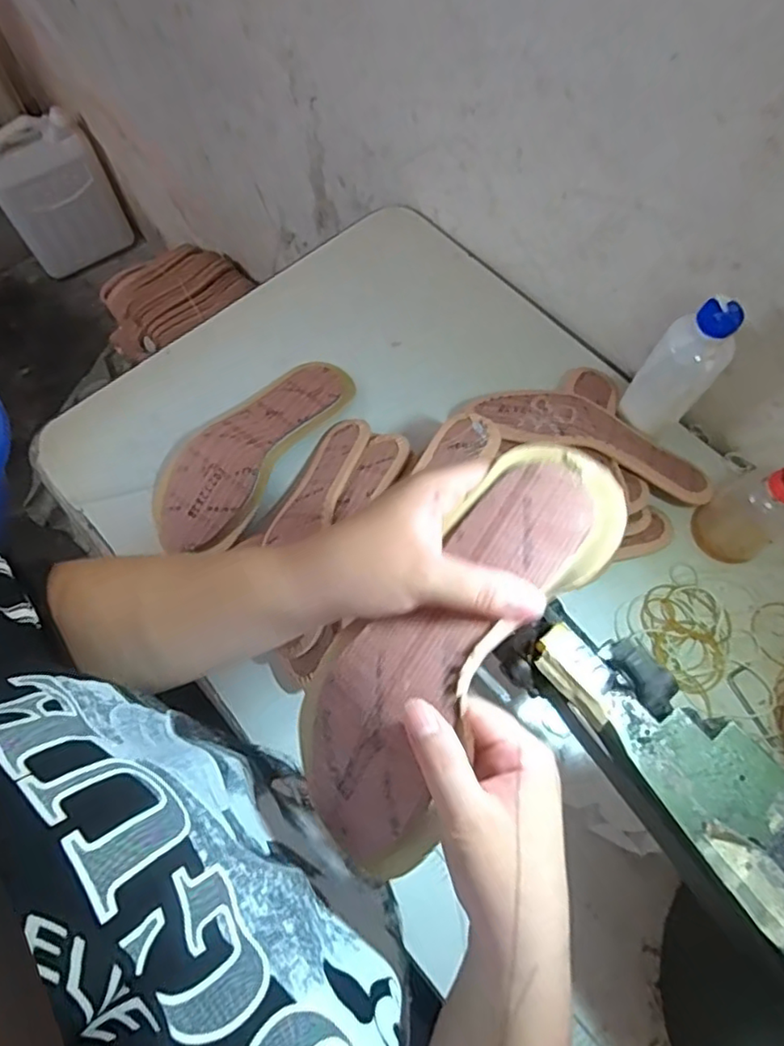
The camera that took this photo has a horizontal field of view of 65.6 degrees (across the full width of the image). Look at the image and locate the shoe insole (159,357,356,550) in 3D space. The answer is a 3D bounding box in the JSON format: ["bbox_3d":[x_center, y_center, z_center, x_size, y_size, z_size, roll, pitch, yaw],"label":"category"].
[{"bbox_3d":[-0.142,-0.081,0.608,0.103,0.027,0.244,30,68,10],"label":"shoe insole"}]

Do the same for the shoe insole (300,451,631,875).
[{"bbox_3d":[0.027,0.068,0.318,0.094,0.031,0.245,36,96,14],"label":"shoe insole"}]

